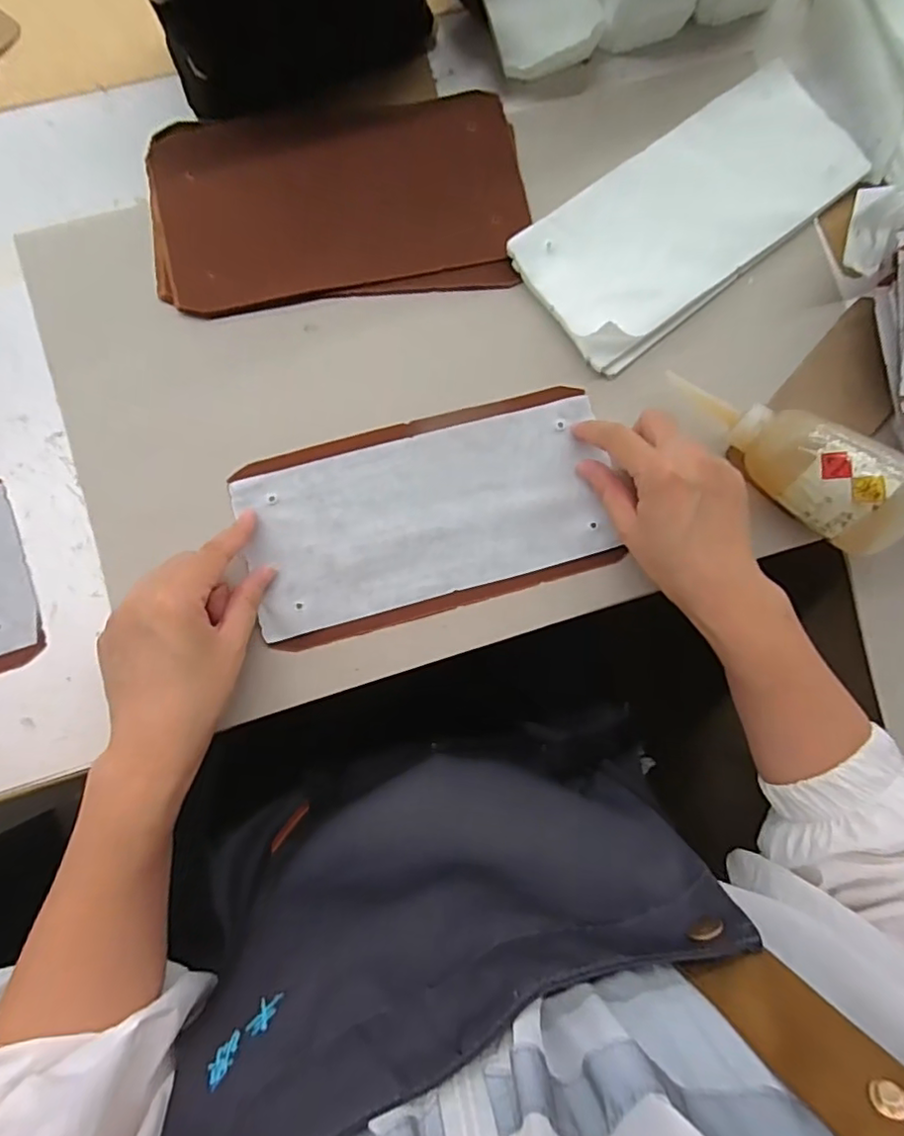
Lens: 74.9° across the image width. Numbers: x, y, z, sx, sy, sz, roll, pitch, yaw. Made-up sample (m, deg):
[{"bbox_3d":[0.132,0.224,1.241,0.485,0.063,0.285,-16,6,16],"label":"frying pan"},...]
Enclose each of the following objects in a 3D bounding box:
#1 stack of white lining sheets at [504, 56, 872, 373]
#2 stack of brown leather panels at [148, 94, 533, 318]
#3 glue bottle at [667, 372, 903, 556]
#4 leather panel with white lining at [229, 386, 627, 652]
[{"bbox_3d":[0.169,-0.254,0.425,0.247,0.023,0.114,-38,87,-6],"label":"stack of white lining sheets"},{"bbox_3d":[-0.080,-0.264,0.425,0.258,0.011,0.147,-8,85,-4],"label":"stack of brown leather panels"},{"bbox_3d":[0.220,-0.077,0.387,0.169,0.056,0.051,40,83,16],"label":"glue bottle"},{"bbox_3d":[-0.016,-0.036,0.397,0.237,0.007,0.129,-15,85,-5],"label":"leather panel with white lining"}]

